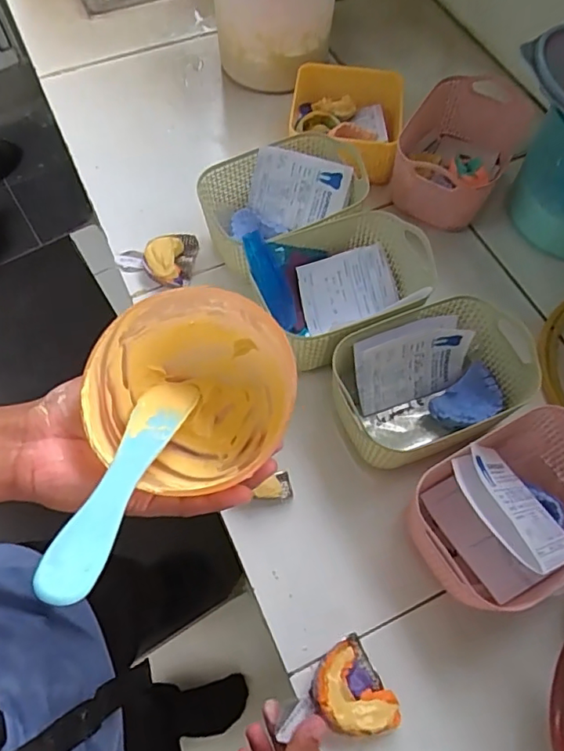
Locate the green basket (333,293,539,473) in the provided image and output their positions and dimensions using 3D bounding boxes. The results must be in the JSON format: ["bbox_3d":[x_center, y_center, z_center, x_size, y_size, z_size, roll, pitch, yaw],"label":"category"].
[{"bbox_3d":[0.141,0.008,0.504,0.198,0.075,0.120,-17,65,-9],"label":"green basket"}]

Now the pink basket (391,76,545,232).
[{"bbox_3d":[0.215,-0.271,0.649,0.117,0.081,0.195,35,69,15],"label":"pink basket"}]

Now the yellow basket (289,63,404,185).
[{"bbox_3d":[0.081,-0.305,0.670,0.141,0.072,0.143,6,64,3],"label":"yellow basket"}]

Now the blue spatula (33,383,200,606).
[{"bbox_3d":[-0.079,0.047,0.288,0.028,0.009,0.177,6,27,2],"label":"blue spatula"}]

